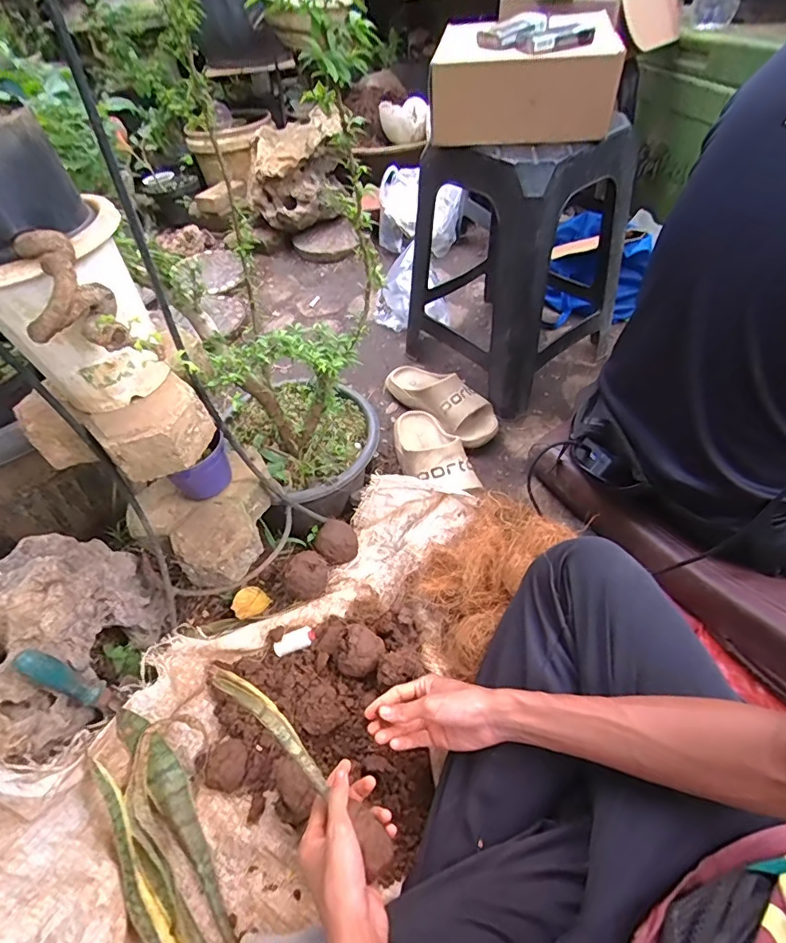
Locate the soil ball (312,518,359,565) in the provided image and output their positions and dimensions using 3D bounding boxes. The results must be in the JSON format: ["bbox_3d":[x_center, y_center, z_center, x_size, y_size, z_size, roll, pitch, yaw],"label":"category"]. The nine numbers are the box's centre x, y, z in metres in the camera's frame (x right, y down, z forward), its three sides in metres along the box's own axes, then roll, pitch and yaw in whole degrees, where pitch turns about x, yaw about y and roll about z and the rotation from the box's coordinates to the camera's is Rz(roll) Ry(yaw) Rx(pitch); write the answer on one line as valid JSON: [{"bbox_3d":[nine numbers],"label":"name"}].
[{"bbox_3d":[-0.087,0.113,0.756,0.064,0.046,0.064,-3,49,4],"label":"soil ball"}]

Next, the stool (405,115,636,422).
[{"bbox_3d":[0.268,-0.445,0.967,0.422,0.419,0.341,-32,53,-20],"label":"stool"}]

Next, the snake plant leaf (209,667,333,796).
[{"bbox_3d":[-0.118,0.246,0.478,0.144,0.010,0.024,39,62,14],"label":"snake plant leaf"}]

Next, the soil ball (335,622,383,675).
[{"bbox_3d":[-0.042,0.236,0.635,0.051,0.053,0.057,19,54,21],"label":"soil ball"}]

